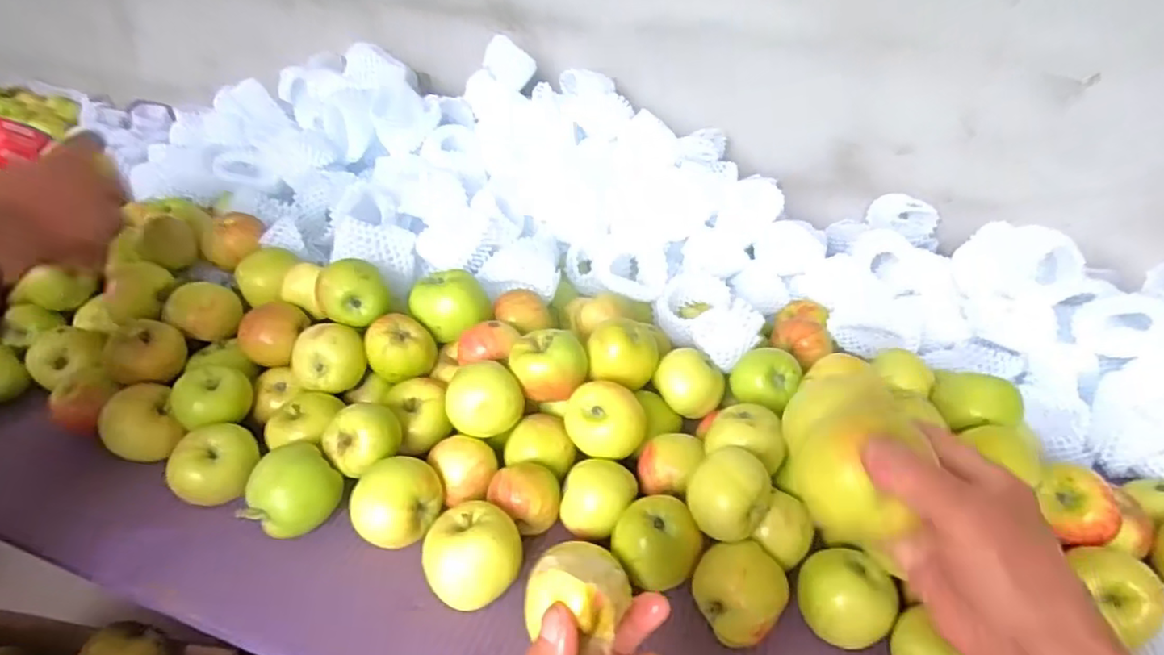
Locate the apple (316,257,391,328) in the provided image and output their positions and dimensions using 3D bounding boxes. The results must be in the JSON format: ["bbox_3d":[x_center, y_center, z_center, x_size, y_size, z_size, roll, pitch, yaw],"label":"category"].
[{"bbox_3d":[-0.207,-0.032,0.583,0.062,0.053,0.046,-10,35,-20],"label":"apple"}]

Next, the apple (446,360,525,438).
[{"bbox_3d":[-0.081,0.057,0.539,0.061,0.050,0.065,-1,33,-7],"label":"apple"}]

